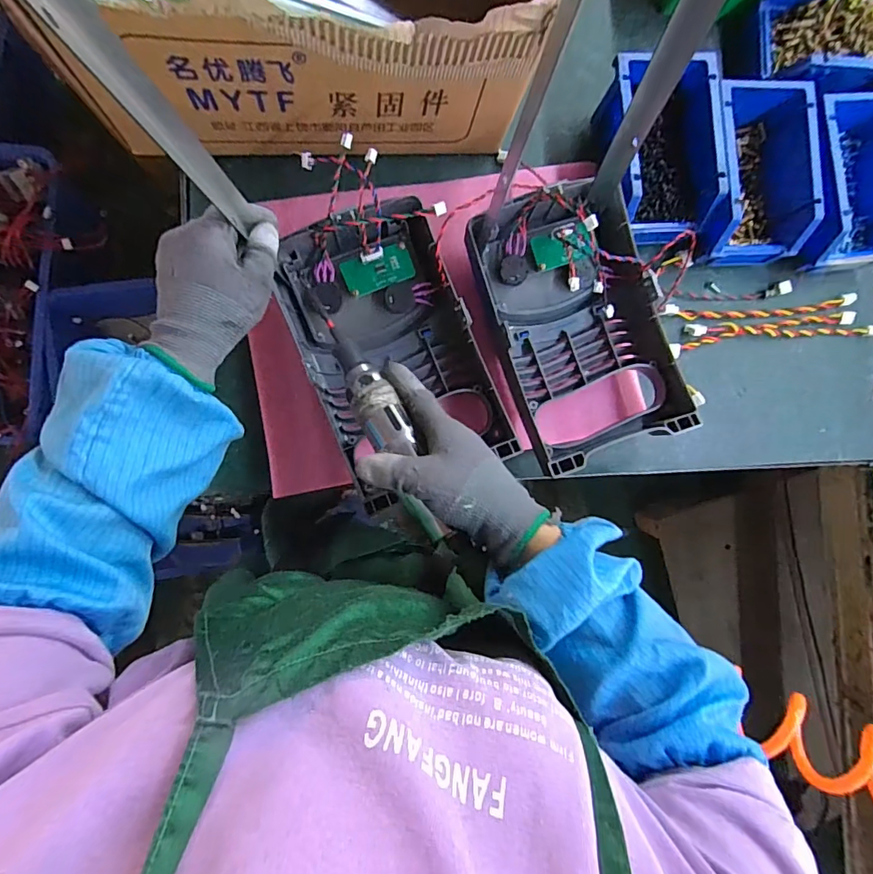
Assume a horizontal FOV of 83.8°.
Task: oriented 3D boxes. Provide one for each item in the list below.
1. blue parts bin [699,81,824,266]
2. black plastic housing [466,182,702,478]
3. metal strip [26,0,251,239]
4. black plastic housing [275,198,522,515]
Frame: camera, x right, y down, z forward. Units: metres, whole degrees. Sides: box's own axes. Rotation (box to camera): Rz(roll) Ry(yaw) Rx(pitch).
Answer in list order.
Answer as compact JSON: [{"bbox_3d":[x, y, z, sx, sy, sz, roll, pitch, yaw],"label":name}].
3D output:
[{"bbox_3d":[0.323,-0.271,0.501,0.099,0.066,0.168,-5,89,-6],"label":"blue parts bin"},{"bbox_3d":[0.140,-0.108,0.487,0.166,0.071,0.252,-19,90,-6],"label":"black plastic housing"},{"bbox_3d":[-0.150,-0.171,0.246,0.011,0.222,0.025,5,88,2],"label":"metal strip"},{"bbox_3d":[-0.039,-0.077,0.456,0.158,0.073,0.253,-22,91,-6],"label":"black plastic housing"}]

